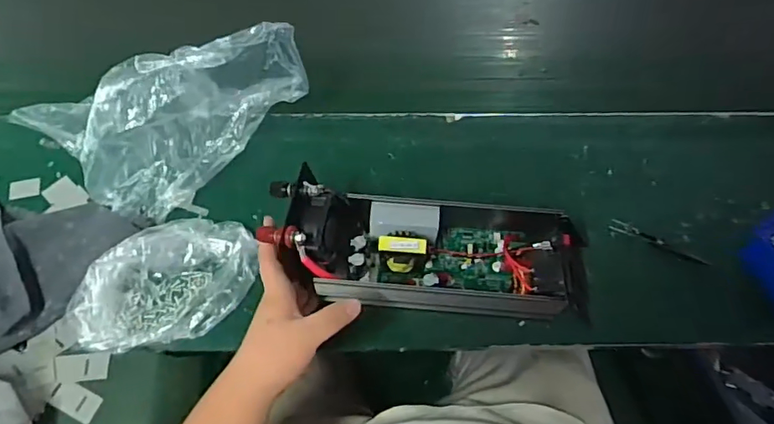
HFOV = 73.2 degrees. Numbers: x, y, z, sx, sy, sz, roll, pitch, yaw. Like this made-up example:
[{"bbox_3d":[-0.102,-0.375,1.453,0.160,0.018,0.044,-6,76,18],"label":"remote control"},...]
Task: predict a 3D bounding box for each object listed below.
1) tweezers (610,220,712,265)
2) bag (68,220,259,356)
[{"bbox_3d":[0.288,0.033,0.556,0.096,0.011,0.012,30,66,13],"label":"tweezers"},{"bbox_3d":[-0.222,0.071,0.522,0.178,0.044,0.110,-25,66,-13],"label":"bag"}]

